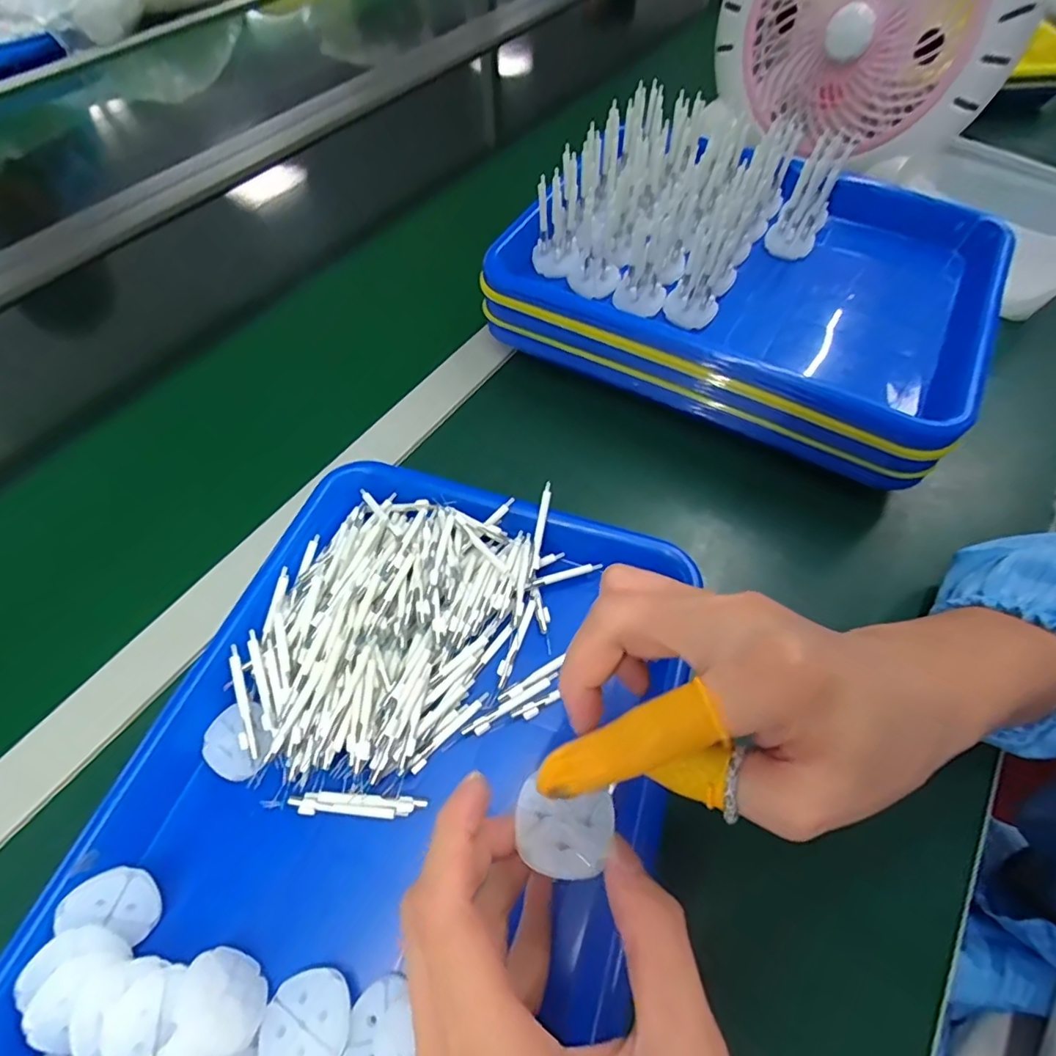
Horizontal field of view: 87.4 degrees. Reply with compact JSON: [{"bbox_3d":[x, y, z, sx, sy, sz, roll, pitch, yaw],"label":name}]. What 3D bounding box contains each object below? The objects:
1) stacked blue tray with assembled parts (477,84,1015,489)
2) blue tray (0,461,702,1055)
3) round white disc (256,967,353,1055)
[{"bbox_3d":[0.157,-0.189,0.399,0.314,0.099,0.221,26,61,15],"label":"stacked blue tray with assembled parts"},{"bbox_3d":[-0.063,0.116,0.275,0.246,0.039,0.332,15,57,11],"label":"blue tray"},{"bbox_3d":[-0.089,0.201,0.223,0.035,0.008,0.034,0,58,0],"label":"round white disc"}]

